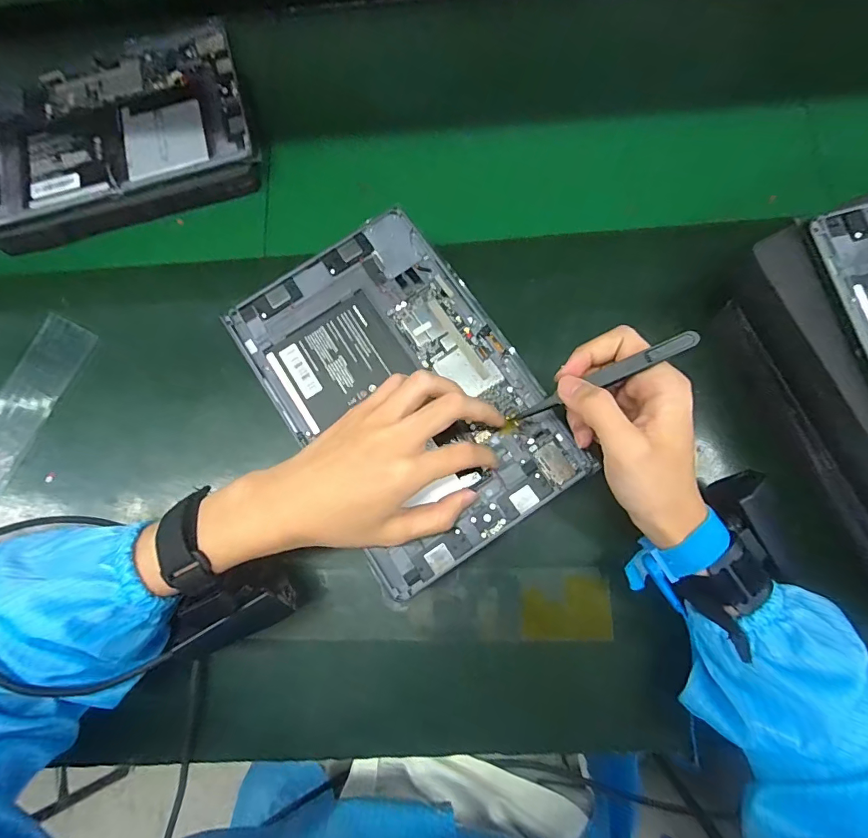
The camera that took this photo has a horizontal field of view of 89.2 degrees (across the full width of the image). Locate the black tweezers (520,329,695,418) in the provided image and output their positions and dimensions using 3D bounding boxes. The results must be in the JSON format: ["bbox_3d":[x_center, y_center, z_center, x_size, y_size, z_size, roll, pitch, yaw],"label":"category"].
[{"bbox_3d":[0.098,-0.023,0.262,0.111,0.007,0.009,-27,74,33],"label":"black tweezers"}]

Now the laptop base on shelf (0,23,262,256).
[{"bbox_3d":[-0.302,-0.268,0.411,0.248,0.024,0.194,-17,77,-5],"label":"laptop base on shelf"}]

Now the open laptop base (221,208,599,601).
[{"bbox_3d":[-0.025,-0.024,0.328,0.165,0.016,0.255,-33,79,-8],"label":"open laptop base"}]

